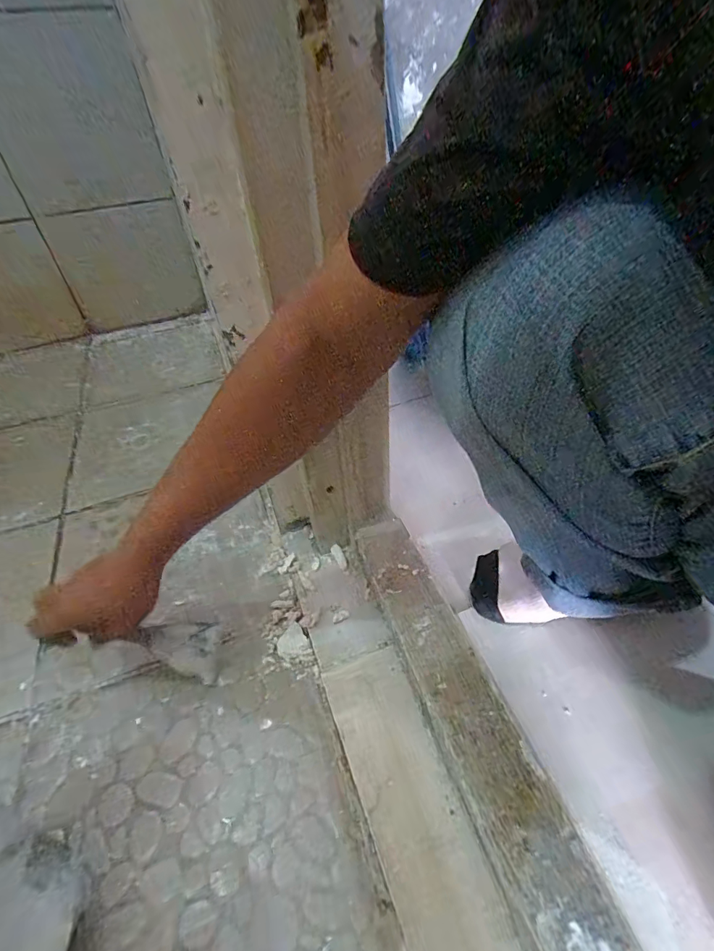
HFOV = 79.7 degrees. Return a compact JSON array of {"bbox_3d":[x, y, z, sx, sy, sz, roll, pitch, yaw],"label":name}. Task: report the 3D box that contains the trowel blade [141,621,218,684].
[{"bbox_3d":[-0.195,0.194,0.470,0.078,0.009,0.064,6,50,-23],"label":"trowel blade"}]

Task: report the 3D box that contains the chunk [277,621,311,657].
[{"bbox_3d":[-0.075,0.190,0.488,0.034,0.006,0.037,-28,49,-20],"label":"chunk"}]

